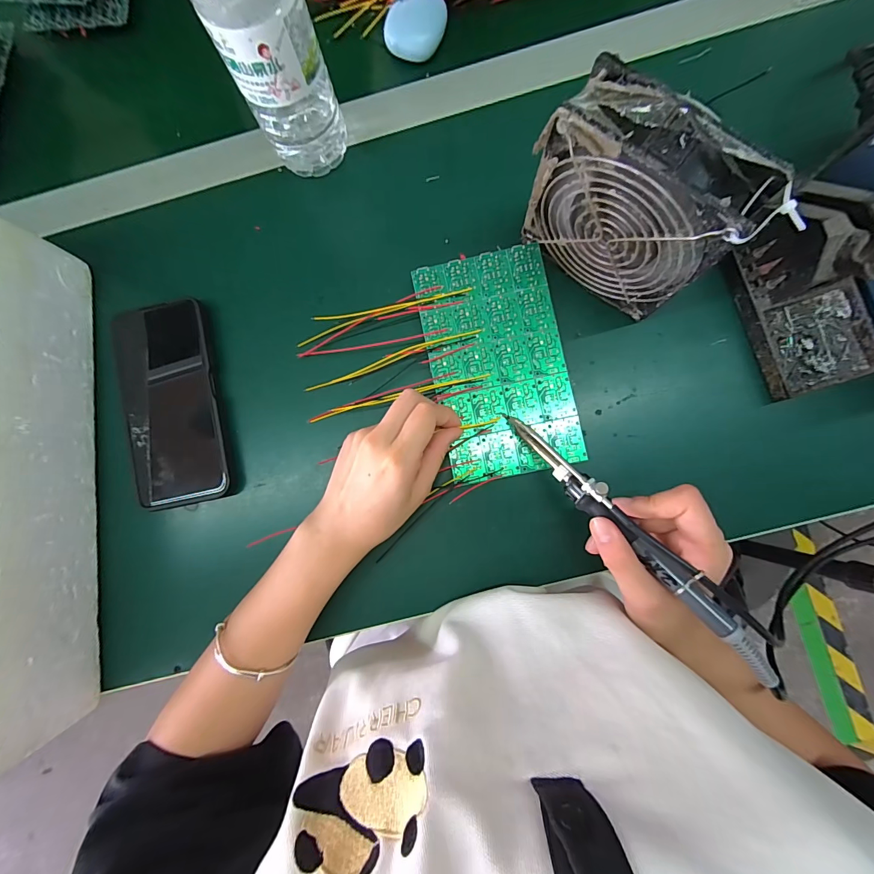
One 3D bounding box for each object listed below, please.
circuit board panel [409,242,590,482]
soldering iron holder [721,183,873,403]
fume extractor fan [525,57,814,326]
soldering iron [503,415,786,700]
[{"bbox_3d":[0.047,-0.058,0.302,0.100,0.004,0.171,-11,86,3],"label":"circuit board panel"},{"bbox_3d":[0.272,-0.108,0.271,0.078,0.070,0.143,-18,87,2],"label":"soldering iron holder"},{"bbox_3d":[0.126,-0.143,0.253,0.130,0.115,0.048,35,89,4],"label":"fume extractor fan"},{"bbox_3d":[0.116,0.056,0.242,0.018,0.027,0.208,-43,65,0],"label":"soldering iron"}]

